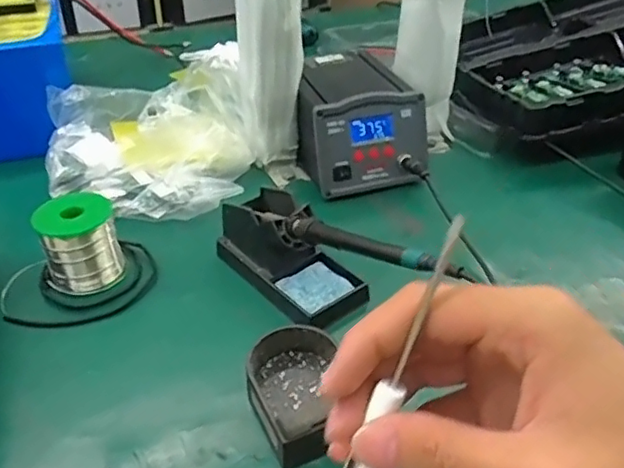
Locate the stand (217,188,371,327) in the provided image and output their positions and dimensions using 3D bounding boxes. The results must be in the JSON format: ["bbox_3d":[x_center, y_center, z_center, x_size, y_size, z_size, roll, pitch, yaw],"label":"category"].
[{"bbox_3d":[-0.023,0.011,0.541,0.069,0.067,0.149,-25,43,-31],"label":"stand"}]

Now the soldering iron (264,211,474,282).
[{"bbox_3d":[0.026,0.004,0.471,0.017,0.016,0.233,-26,26,-32],"label":"soldering iron"}]

